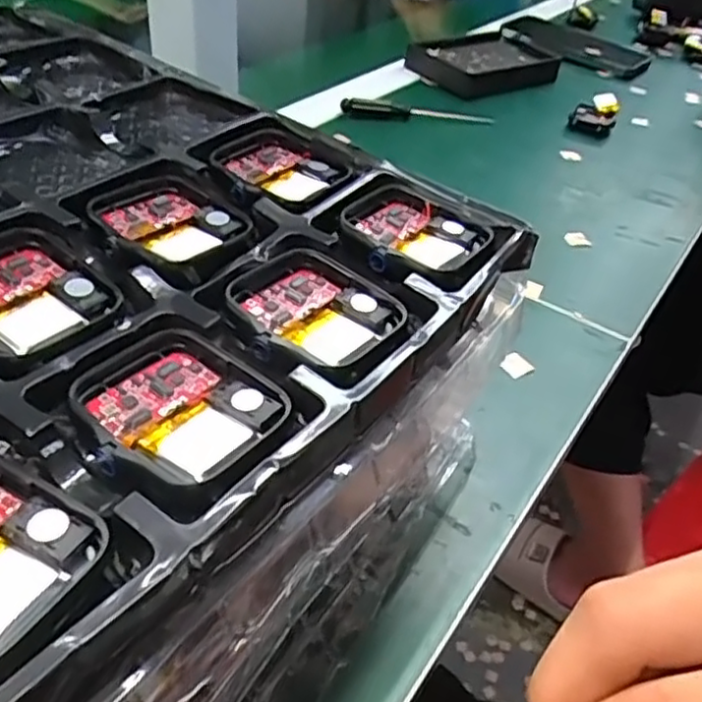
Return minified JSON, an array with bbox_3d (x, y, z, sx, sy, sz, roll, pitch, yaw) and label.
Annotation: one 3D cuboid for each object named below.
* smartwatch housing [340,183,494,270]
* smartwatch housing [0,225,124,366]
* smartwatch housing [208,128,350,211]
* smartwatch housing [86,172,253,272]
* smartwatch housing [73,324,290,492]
[{"bbox_3d":[0.021,-0.039,0.220,0.042,0.009,0.033,21,42,16],"label":"smartwatch housing"},{"bbox_3d":[-0.086,-0.016,0.179,0.042,0.009,0.036,23,42,19],"label":"smartwatch housing"},{"bbox_3d":[-0.025,-0.063,0.241,0.047,0.008,0.038,31,45,26],"label":"smartwatch housing"},{"bbox_3d":[-0.055,-0.039,0.211,0.045,0.006,0.038,25,43,21],"label":"smartwatch housing"},{"bbox_3d":[-0.040,0.012,0.159,0.042,0.006,0.036,28,44,23],"label":"smartwatch housing"}]

